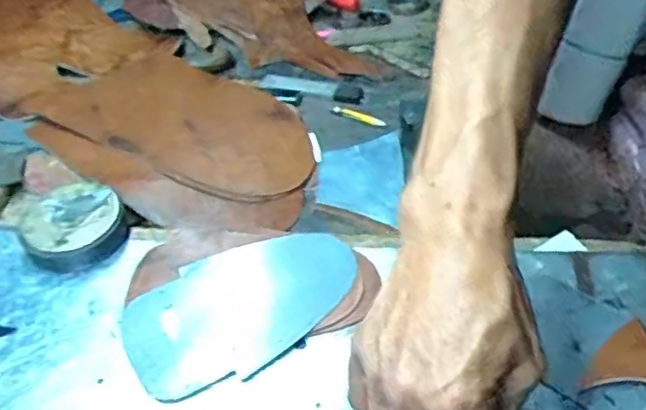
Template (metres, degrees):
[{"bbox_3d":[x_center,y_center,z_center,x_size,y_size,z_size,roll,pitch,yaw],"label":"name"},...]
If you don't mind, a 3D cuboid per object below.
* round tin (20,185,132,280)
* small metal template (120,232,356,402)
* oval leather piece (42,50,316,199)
[{"bbox_3d":[-0.191,0.019,0.515,0.074,0.032,0.068,0,41,0],"label":"round tin"},{"bbox_3d":[-0.056,0.066,0.463,0.163,0.005,0.102,-32,50,-23],"label":"small metal template"},{"bbox_3d":[-0.139,-0.095,0.675,0.316,0.009,0.177,26,47,26],"label":"oval leather piece"}]

